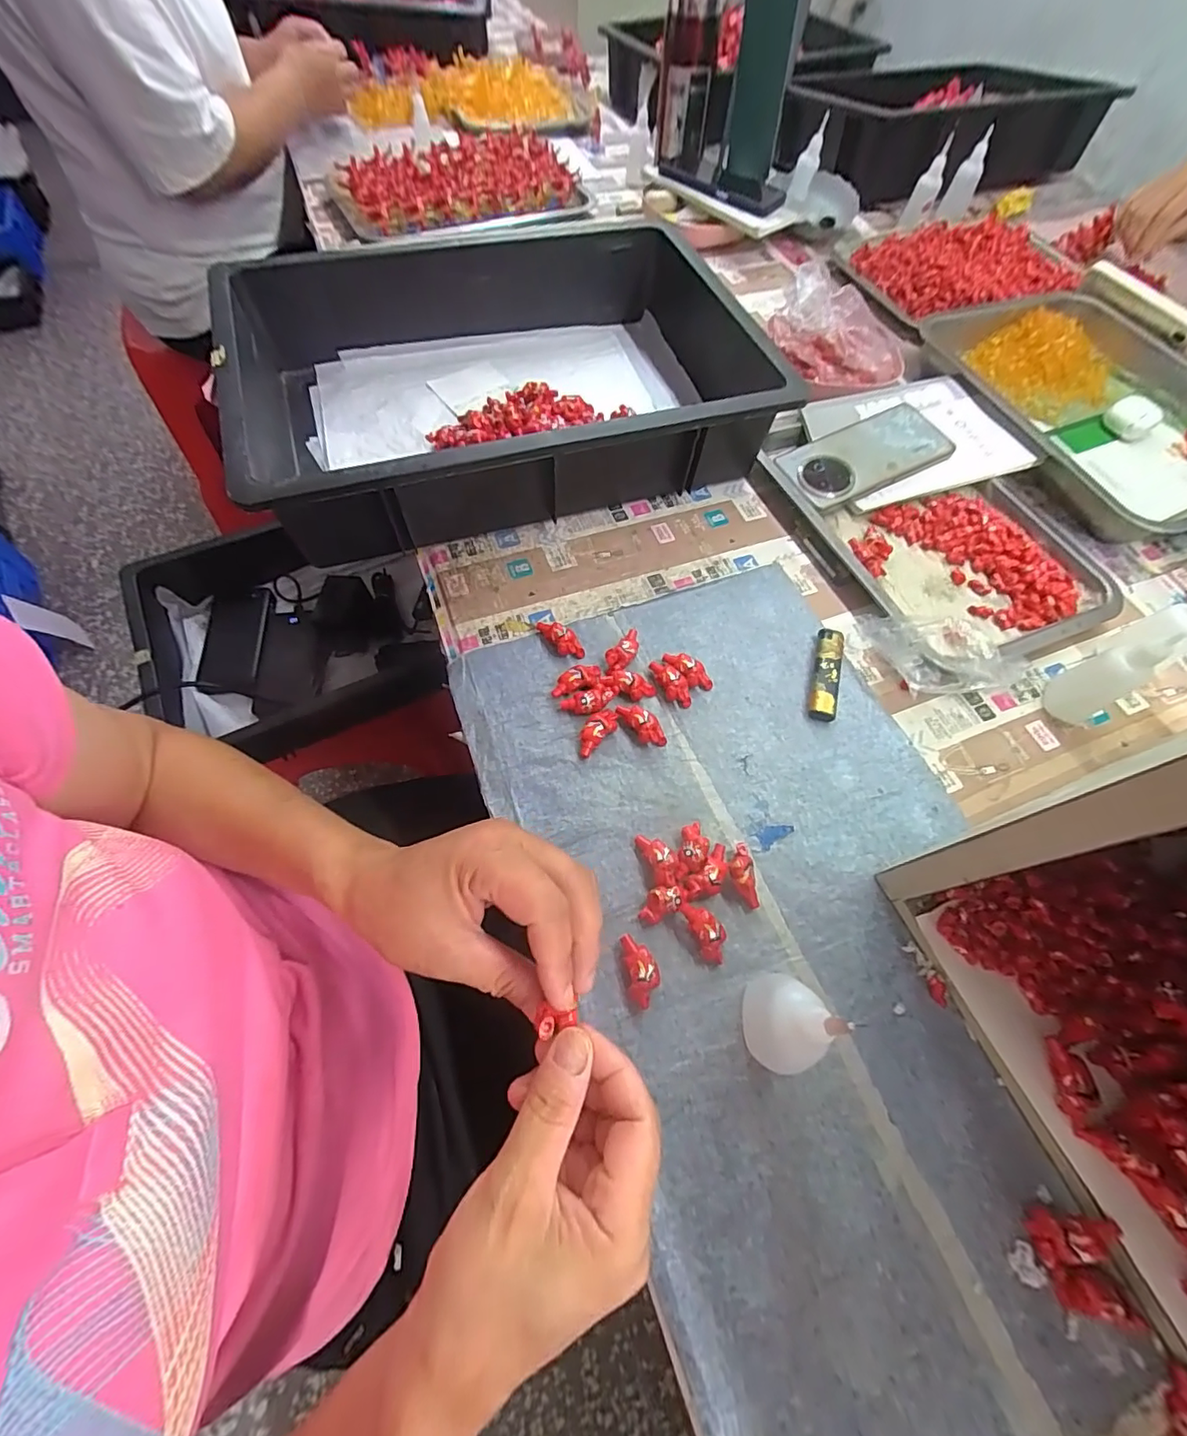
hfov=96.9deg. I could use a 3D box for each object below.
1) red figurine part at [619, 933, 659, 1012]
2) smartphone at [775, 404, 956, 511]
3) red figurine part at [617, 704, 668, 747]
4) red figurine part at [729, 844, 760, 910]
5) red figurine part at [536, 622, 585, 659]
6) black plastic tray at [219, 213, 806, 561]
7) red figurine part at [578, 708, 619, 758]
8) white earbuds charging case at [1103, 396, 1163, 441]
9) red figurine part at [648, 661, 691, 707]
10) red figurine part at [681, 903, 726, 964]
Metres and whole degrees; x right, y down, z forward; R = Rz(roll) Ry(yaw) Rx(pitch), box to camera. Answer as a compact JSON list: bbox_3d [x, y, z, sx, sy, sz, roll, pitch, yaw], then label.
[{"bbox_3d":[0.026,0.146,0.304,0.019,0.013,0.037,-9,64,-7],"label":"red figurine part"},{"bbox_3d":[0.258,-0.251,0.499,0.156,0.011,0.077,-24,70,-7],"label":"smartphone"},{"bbox_3d":[0.035,0.005,0.375,0.018,0.015,0.039,-33,69,-17],"label":"red figurine part"},{"bbox_3d":[0.092,0.099,0.329,0.016,0.018,0.037,-7,63,-6],"label":"red figurine part"},{"bbox_3d":[-0.027,-0.062,0.409,0.017,0.016,0.044,-38,71,-19],"label":"red figurine part"},{"bbox_3d":[-0.079,-0.324,0.493,0.458,0.098,0.338,-16,65,-10],"label":"black plastic tray"},{"bbox_3d":[0.002,0.009,0.371,0.016,0.013,0.040,39,68,16],"label":"red figurine part"},{"bbox_3d":[0.557,-0.309,0.543,0.045,0.021,0.043,42,69,17],"label":"white earbuds charging case"},{"bbox_3d":[0.058,-0.026,0.392,0.017,0.013,0.041,-23,66,-13],"label":"red figurine part"},{"bbox_3d":[0.068,0.127,0.313,0.017,0.011,0.037,-25,79,-12],"label":"red figurine part"}]

